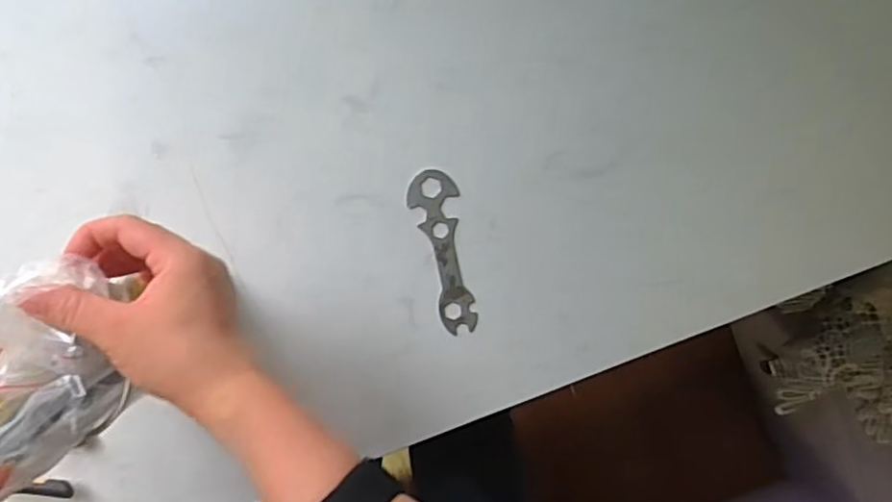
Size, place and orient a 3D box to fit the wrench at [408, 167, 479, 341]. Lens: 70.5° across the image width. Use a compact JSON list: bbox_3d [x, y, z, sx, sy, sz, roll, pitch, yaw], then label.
[{"bbox_3d":[0.001,0.001,0.491,0.036,0.004,0.128,-14,97,1],"label":"wrench"}]

